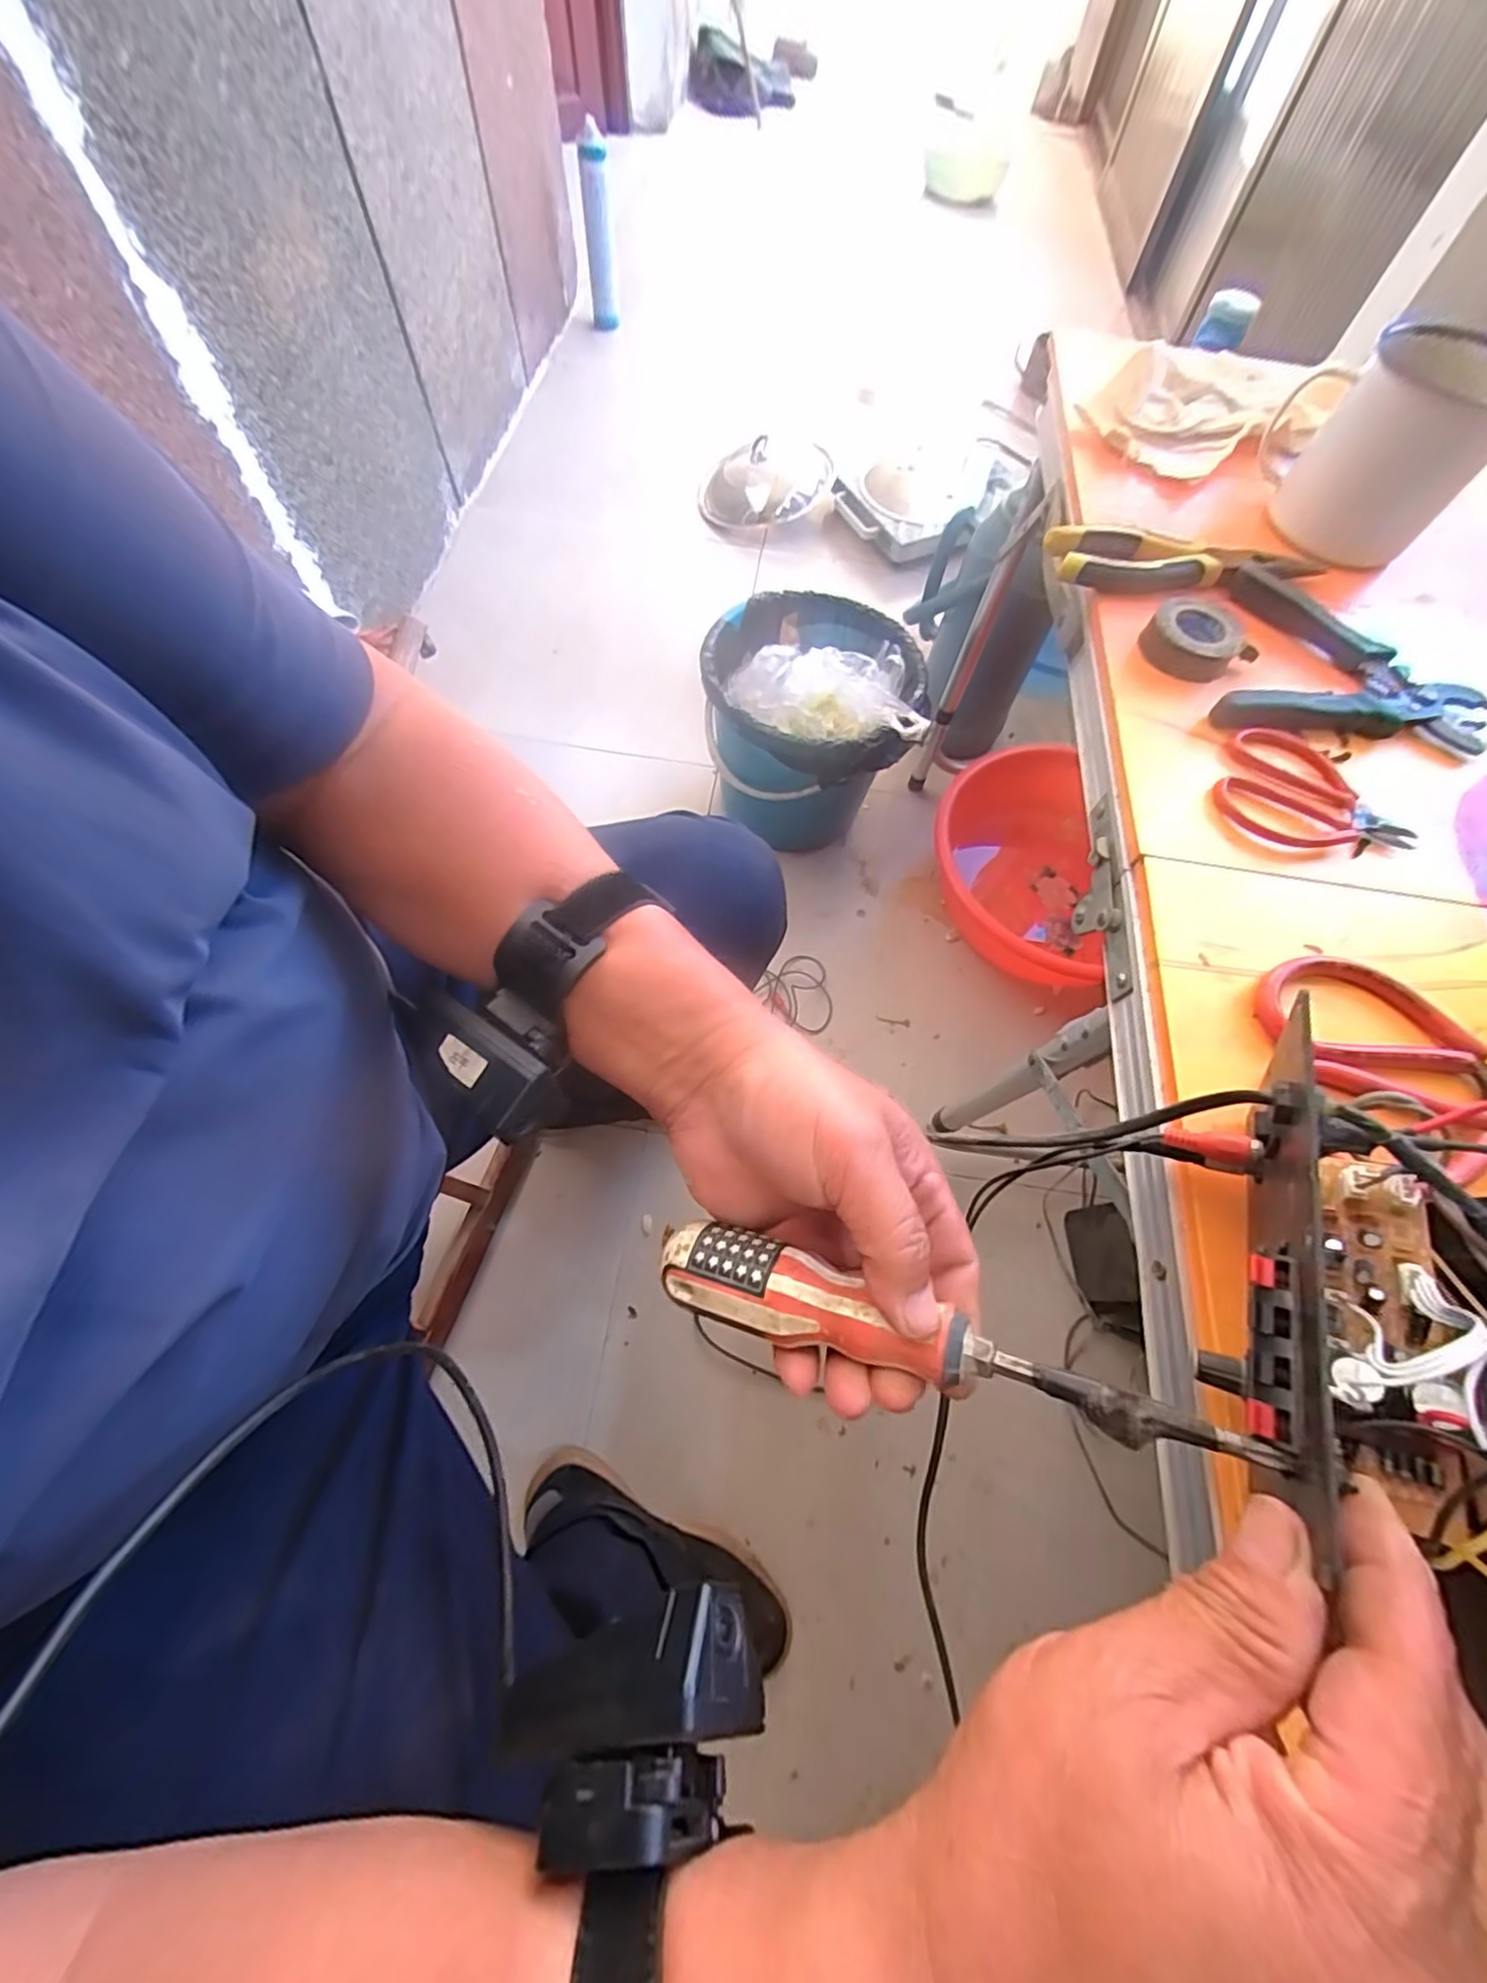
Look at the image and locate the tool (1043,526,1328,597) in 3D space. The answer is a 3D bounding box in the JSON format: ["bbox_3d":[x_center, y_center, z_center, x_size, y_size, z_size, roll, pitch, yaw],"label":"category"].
[{"bbox_3d":[0.290,-0.283,0.427,0.169,0.019,0.042,3,66,-2],"label":"tool"}]

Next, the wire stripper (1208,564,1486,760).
[{"bbox_3d":[0.368,-0.187,0.390,0.152,0.019,0.130,20,67,6],"label":"wire stripper"}]

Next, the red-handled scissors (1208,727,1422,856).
[{"bbox_3d":[0.309,-0.100,0.350,0.097,0.008,0.075,31,68,10],"label":"red-handled scissors"}]

